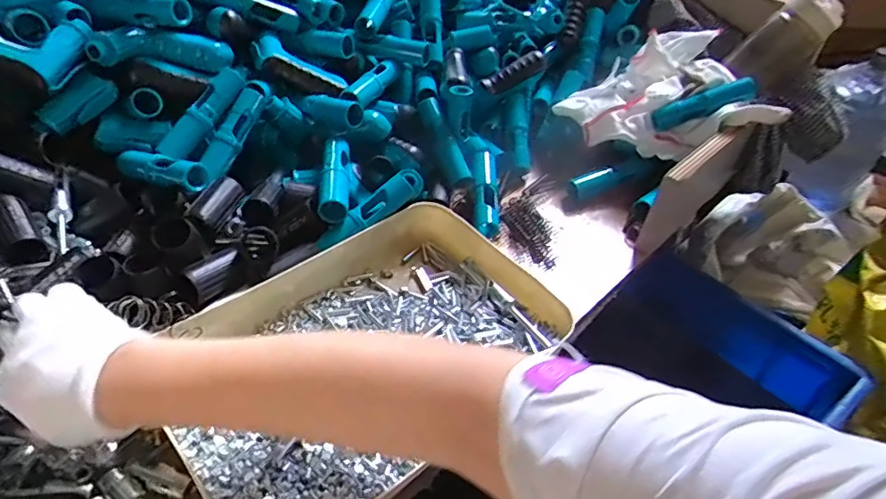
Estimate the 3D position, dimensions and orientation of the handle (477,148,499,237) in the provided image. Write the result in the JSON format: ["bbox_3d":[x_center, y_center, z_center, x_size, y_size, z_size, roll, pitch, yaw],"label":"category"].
[{"bbox_3d":[0.053,-0.078,0.639,0.024,0.020,0.138,3,55,-3],"label":"handle"}]

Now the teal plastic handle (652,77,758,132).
[{"bbox_3d":[0.318,-0.176,0.641,0.115,0.027,0.031,-17,32,31],"label":"teal plastic handle"}]

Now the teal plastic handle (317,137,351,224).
[{"bbox_3d":[-0.115,-0.077,0.563,0.028,0.031,0.124,0,42,-6],"label":"teal plastic handle"}]

